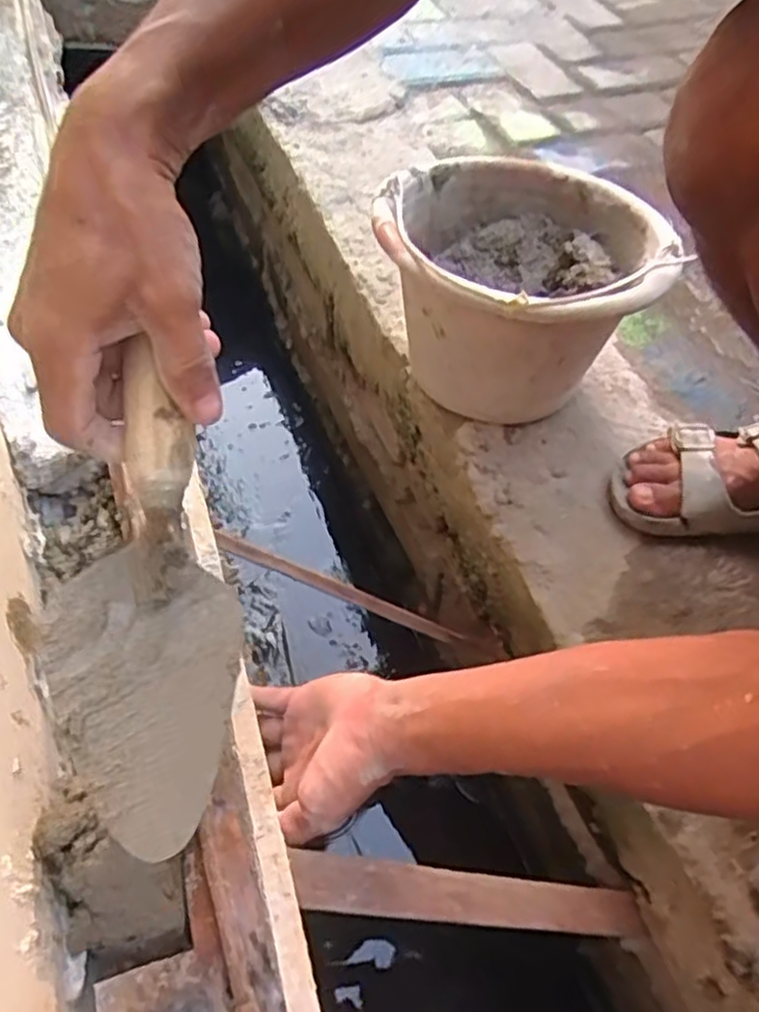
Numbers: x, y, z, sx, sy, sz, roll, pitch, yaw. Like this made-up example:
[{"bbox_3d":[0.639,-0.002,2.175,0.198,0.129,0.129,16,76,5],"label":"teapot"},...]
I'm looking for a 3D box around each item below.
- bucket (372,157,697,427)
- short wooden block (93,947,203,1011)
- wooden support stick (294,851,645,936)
[{"bbox_3d":[0.118,-0.189,0.655,0.237,0.181,0.236,1,53,-1],"label":"bucket"},{"bbox_3d":[-0.110,0.233,0.348,0.047,0.014,0.025,-16,55,-14],"label":"short wooden block"},{"bbox_3d":[0.070,0.266,0.493,0.289,0.014,0.033,21,48,-26],"label":"wooden support stick"}]

